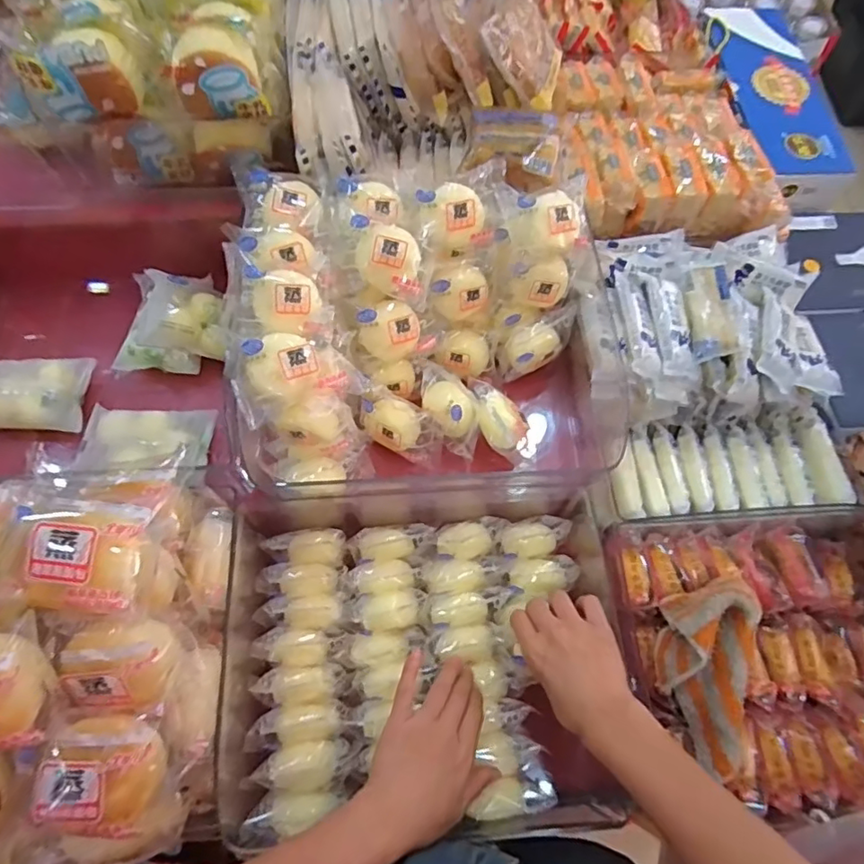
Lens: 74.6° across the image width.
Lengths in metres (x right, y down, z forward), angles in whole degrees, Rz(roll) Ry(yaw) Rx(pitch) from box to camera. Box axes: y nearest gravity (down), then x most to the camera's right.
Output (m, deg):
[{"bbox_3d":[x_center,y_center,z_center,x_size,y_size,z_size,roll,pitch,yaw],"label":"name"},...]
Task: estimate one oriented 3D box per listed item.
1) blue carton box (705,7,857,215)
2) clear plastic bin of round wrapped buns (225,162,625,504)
[{"bbox_3d":[0.501,-0.489,0.847,0.149,0.063,0.377,-3,67,-3],"label":"blue carton box"},{"bbox_3d":[0.002,-0.089,0.568,0.357,0.200,0.279,-2,67,-3],"label":"clear plastic bin of round wrapped buns"}]

